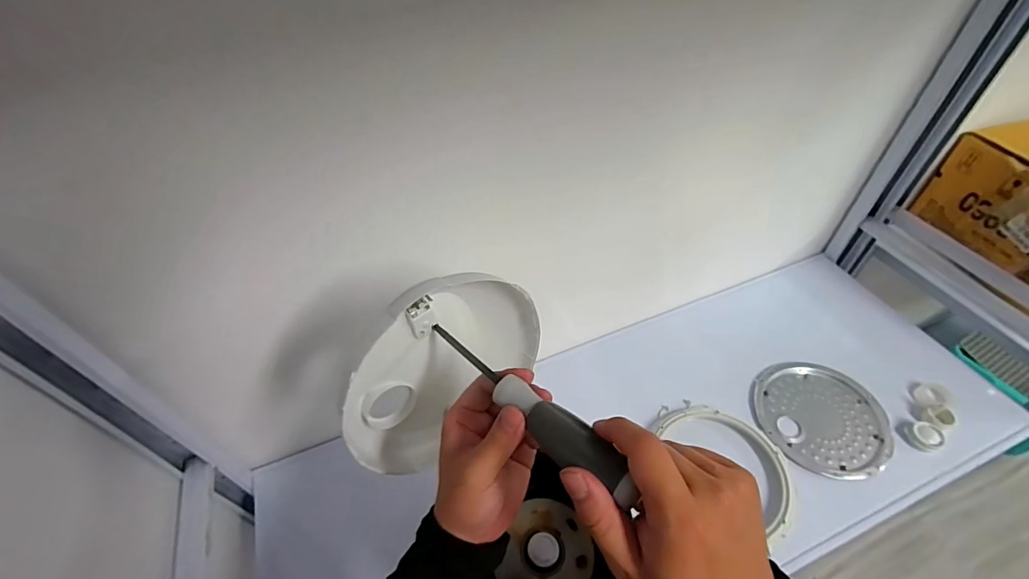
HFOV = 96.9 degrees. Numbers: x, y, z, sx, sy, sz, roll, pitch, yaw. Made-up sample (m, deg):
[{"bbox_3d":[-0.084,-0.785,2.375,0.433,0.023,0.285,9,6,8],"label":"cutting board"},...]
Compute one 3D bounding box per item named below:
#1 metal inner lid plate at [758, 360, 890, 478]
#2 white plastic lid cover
[{"bbox_3d":[0.464,0.191,0.688,0.181,0.024,0.168,-2,48,2],"label":"metal inner lid plate"},{"bbox_3d":[-0.063,0.067,0.418,0.200,0.168,0.048,-35,55,-25],"label":"white plastic lid cover"}]

